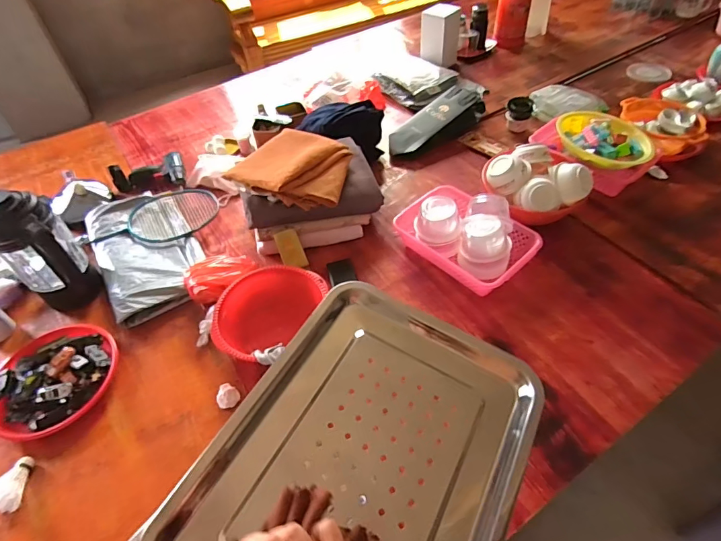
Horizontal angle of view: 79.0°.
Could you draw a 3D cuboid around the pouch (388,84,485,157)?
[{"bbox_3d":[0.259,-0.480,1.381,0.400,0.097,0.119,-29,52,-18],"label":"pouch"}]

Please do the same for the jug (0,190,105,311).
[{"bbox_3d":[-0.697,-0.041,0.982,0.148,0.275,0.118,-1,49,5],"label":"jug"}]

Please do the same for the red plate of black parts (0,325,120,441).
[{"bbox_3d":[-0.640,0.216,0.902,0.253,0.051,0.243,-3,49,3],"label":"red plate of black parts"}]

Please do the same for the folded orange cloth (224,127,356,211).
[{"bbox_3d":[-0.150,-0.257,1.070,0.253,0.066,0.242,19,52,20],"label":"folded orange cloth"}]

